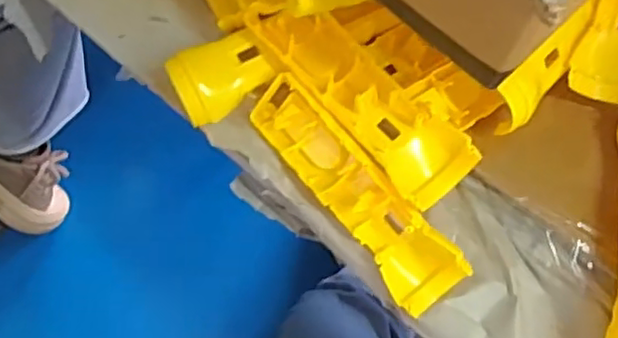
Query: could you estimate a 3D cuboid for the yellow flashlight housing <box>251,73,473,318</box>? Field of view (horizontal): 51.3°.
[{"bbox_3d":[0.027,0.012,0.390,0.035,0.041,0.161,-36,73,-15],"label":"yellow flashlight housing"}]

